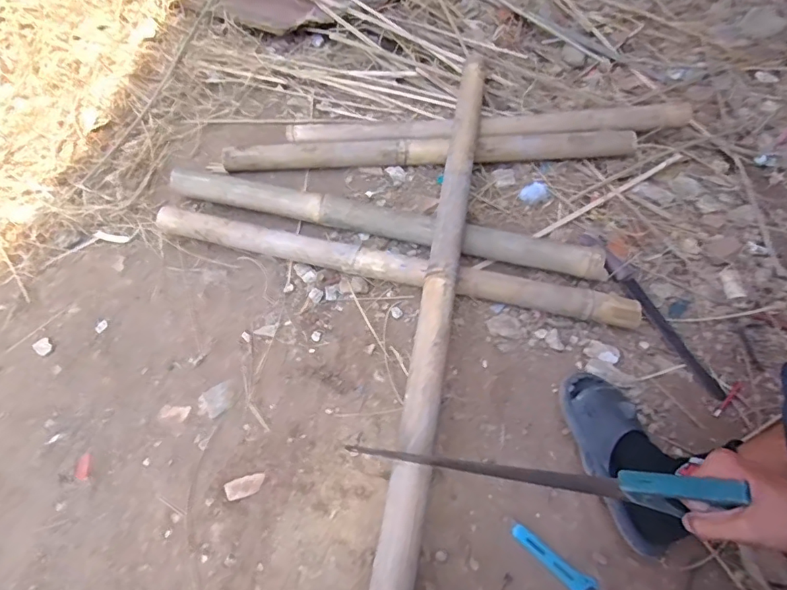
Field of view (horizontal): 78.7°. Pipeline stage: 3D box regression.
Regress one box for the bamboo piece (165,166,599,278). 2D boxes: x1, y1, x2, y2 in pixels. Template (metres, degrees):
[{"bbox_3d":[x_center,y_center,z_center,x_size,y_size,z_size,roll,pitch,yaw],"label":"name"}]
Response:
[{"bbox_3d":[-0.022,-0.159,1.019,0.929,0.066,0.067,13,60,4],"label":"bamboo piece"}]

